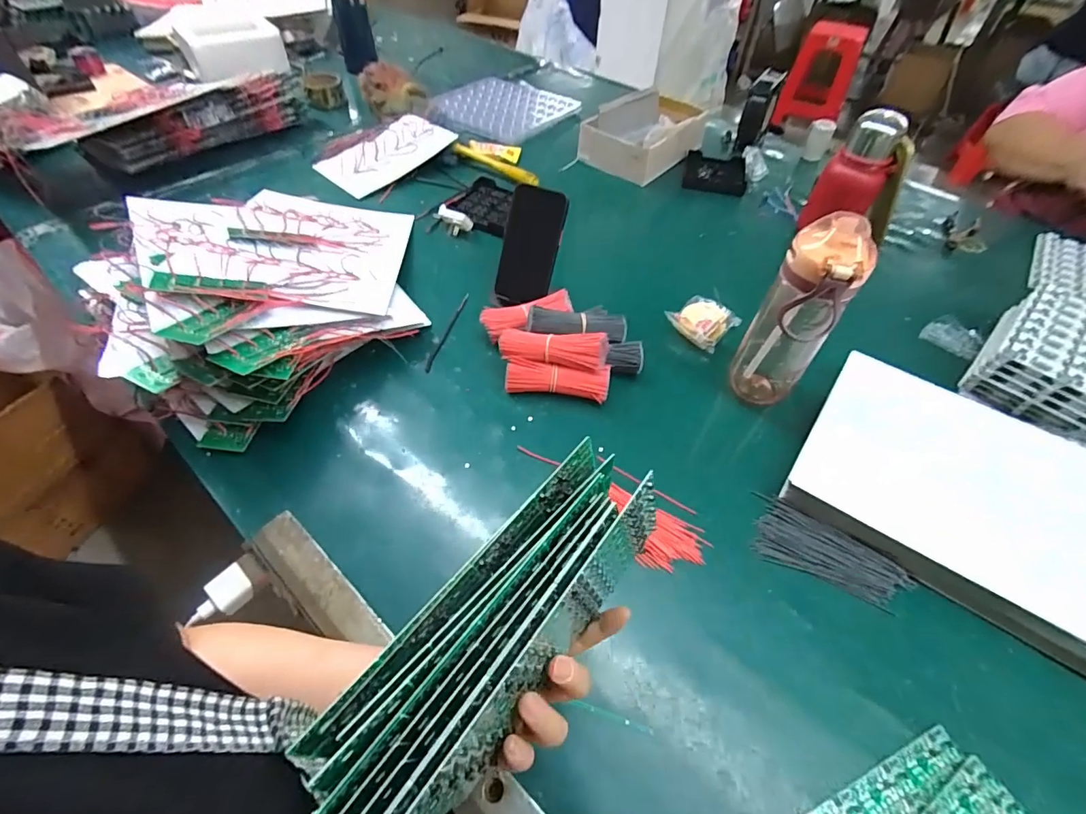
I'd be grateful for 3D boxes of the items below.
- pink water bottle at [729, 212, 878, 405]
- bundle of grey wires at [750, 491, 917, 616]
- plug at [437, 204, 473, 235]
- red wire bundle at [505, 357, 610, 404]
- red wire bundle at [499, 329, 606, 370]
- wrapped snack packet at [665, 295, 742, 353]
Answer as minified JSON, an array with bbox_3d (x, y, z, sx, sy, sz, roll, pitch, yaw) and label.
[{"bbox_3d":[0.257,-0.086,0.488,0.071,0.207,0.066,29,57,19],"label":"pink water bottle"},{"bbox_3d":[0.274,0.137,0.449,0.134,0.010,0.068,22,55,14],"label":"bundle of grey wires"},{"bbox_3d":[-0.142,-0.297,0.751,0.054,0.034,0.022,14,53,8],"label":"plug"},{"bbox_3d":[0.017,-0.032,0.554,0.118,0.038,0.032,8,53,4],"label":"red wire bundle"},{"bbox_3d":[0.012,-0.070,0.543,0.124,0.027,0.032,5,52,2],"label":"red wire bundle"},{"bbox_3d":[0.213,-0.117,0.631,0.075,0.032,0.062,36,59,23],"label":"wrapped snack packet"}]

